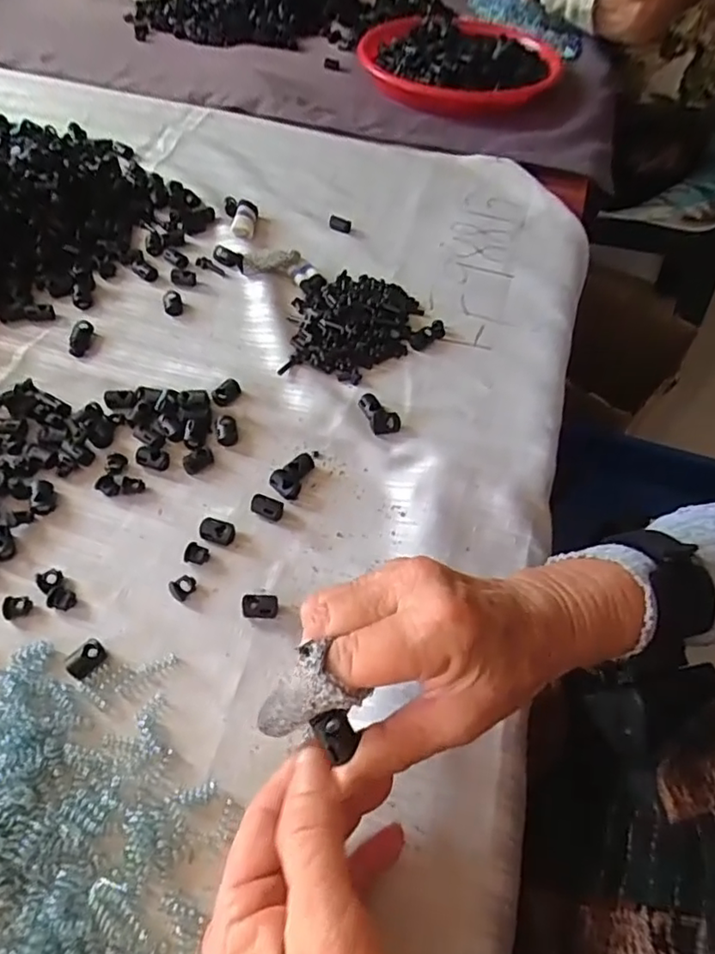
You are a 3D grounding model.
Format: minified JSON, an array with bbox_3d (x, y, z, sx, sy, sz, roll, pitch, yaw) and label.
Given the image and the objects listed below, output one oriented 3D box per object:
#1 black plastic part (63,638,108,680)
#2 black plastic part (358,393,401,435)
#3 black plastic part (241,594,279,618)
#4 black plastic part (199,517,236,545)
[{"bbox_3d":[-0.141,0.095,0.309,0.013,0.006,0.019,38,61,20],"label":"black plastic part"},{"bbox_3d":[0.015,-0.043,0.408,0.018,0.009,0.033,-22,60,-18],"label":"black plastic part"},{"bbox_3d":[-0.055,0.073,0.334,0.019,0.008,0.014,4,55,-1],"label":"black plastic part"},{"bbox_3d":[-0.085,0.033,0.360,0.021,0.006,0.015,11,55,4],"label":"black plastic part"}]

